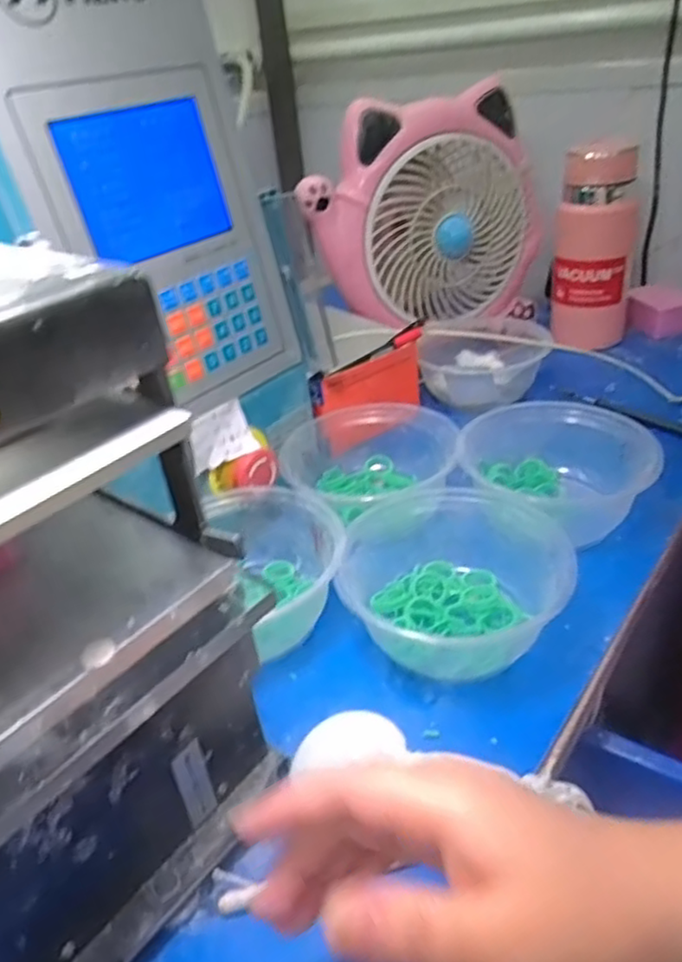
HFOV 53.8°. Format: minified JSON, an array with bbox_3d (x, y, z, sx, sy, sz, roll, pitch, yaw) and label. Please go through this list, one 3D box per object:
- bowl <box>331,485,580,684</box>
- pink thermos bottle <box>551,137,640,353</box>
[{"bbox_3d":[0.066,0.061,0.418,0.132,0.064,0.117,-9,33,-4],"label":"bowl"},{"bbox_3d":[0.266,-0.237,0.707,0.079,0.207,0.061,5,34,17],"label":"pink thermos bottle"}]

